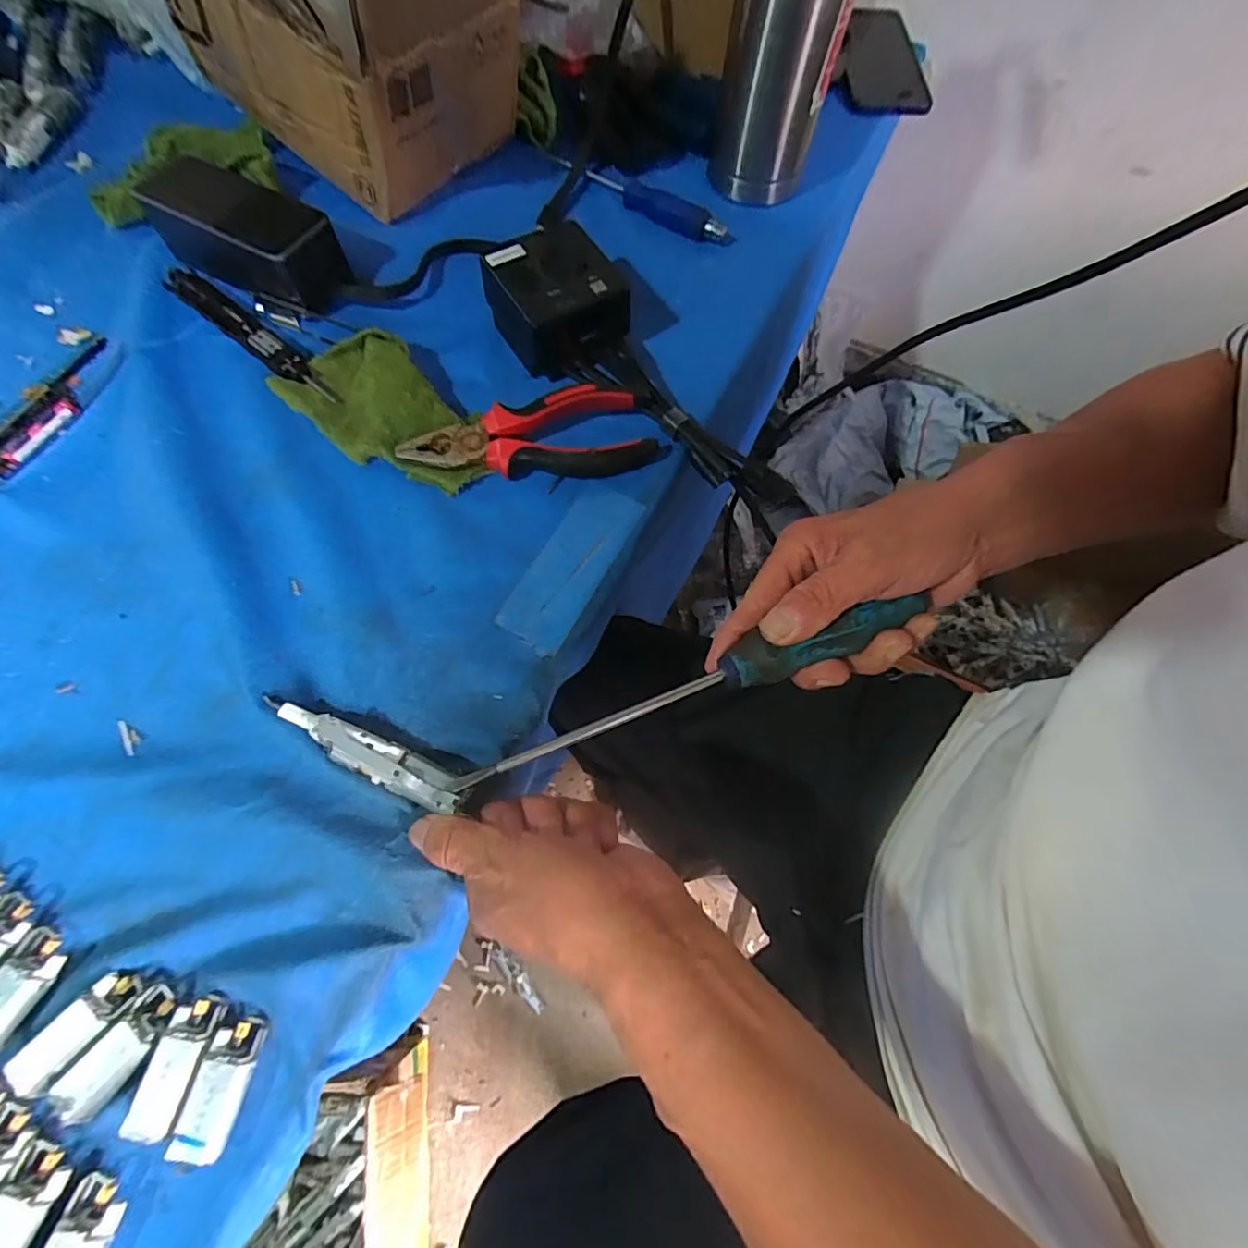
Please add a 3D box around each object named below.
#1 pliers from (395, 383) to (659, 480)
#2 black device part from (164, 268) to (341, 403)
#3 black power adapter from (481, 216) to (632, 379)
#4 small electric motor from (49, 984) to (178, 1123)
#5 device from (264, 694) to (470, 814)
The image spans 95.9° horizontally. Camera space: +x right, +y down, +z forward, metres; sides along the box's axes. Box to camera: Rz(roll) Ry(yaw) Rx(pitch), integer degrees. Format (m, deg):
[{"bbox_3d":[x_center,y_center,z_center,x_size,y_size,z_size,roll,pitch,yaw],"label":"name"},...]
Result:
[{"bbox_3d":[-0.059,-0.117,0.351,0.150,0.031,0.045,-4,68,-5],"label":"pliers"},{"bbox_3d":[-0.254,-0.199,0.383,0.168,0.012,0.024,38,71,12],"label":"black device part"},{"bbox_3d":[-0.045,-0.215,0.379,0.077,0.046,0.084,-23,71,-12],"label":"black power adapter"},{"bbox_3d":[-0.209,0.176,0.233,0.019,0.007,0.046,36,70,11],"label":"small electric motor"},{"bbox_3d":[-0.128,0.062,0.277,0.116,0.011,0.020,24,69,8],"label":"device"}]

